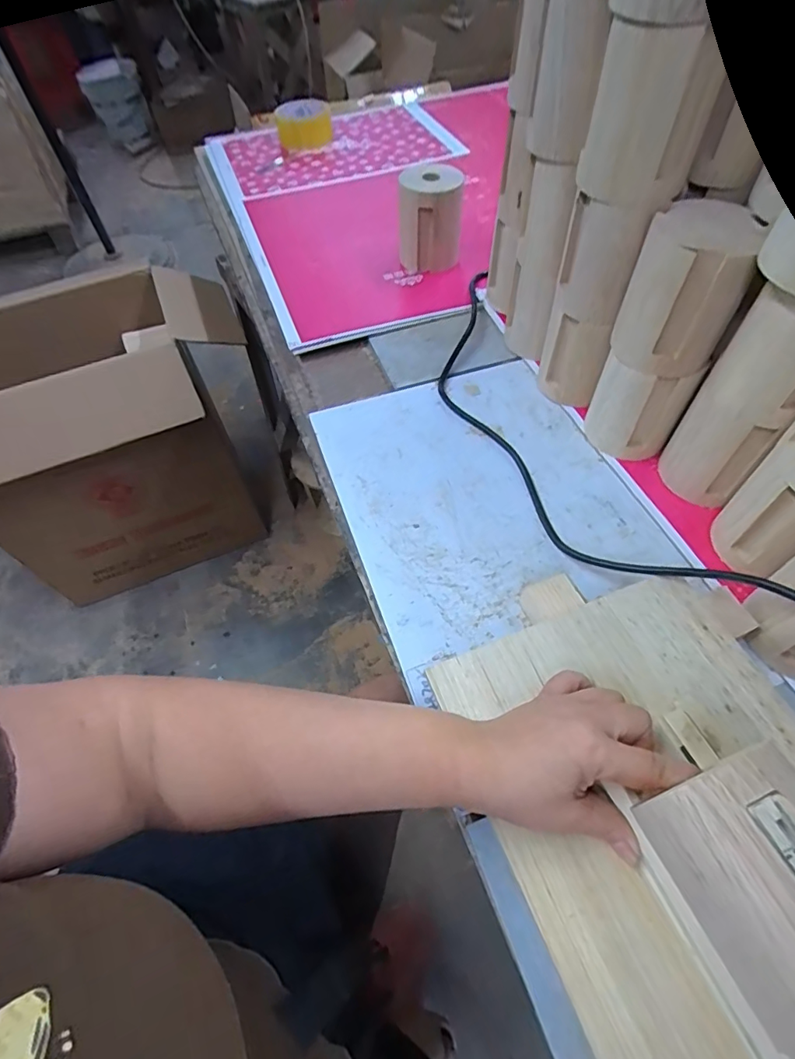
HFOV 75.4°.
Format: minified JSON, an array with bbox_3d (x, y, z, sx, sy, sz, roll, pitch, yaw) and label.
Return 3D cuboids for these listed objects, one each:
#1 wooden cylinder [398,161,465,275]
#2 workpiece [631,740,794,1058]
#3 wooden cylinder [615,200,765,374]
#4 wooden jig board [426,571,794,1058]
[{"bbox_3d":[0.042,-0.403,0.678,0.083,0.112,0.068,4,56,7],"label":"wooden cylinder"},{"bbox_3d":[0.170,0.156,0.227,0.071,0.037,0.097,-23,57,-12],"label":"workpiece"},{"bbox_3d":[0.222,-0.185,0.399,0.075,0.101,0.075,19,59,16],"label":"wooden cylinder"},{"bbox_3d":[0.188,0.204,0.270,0.212,0.021,0.377,-20,57,-10],"label":"wooden jig board"}]

